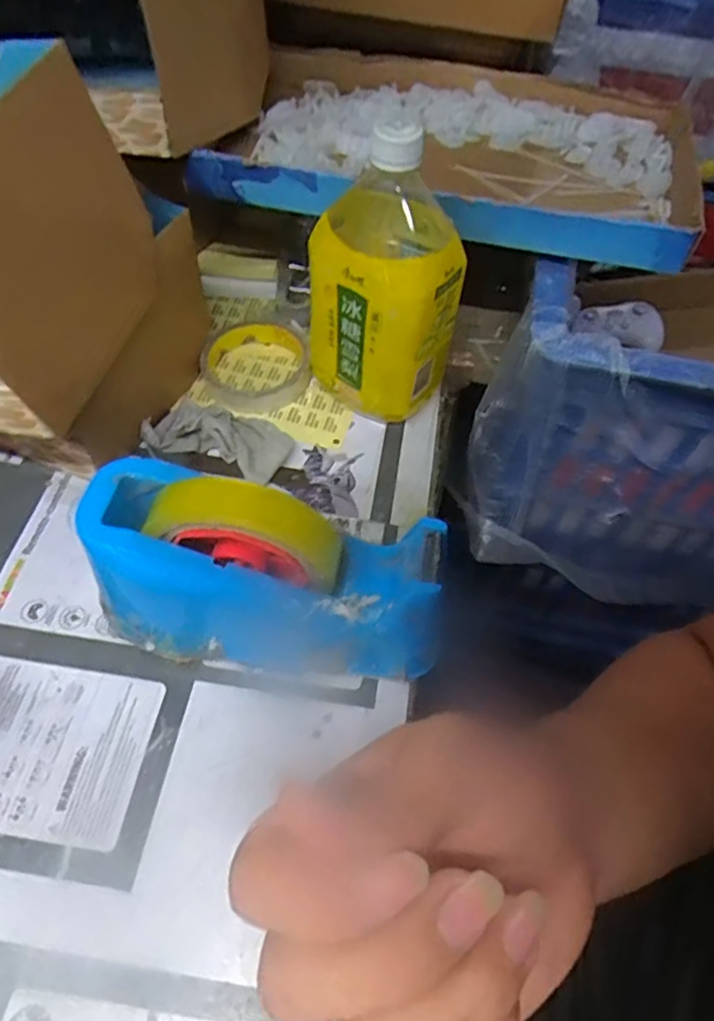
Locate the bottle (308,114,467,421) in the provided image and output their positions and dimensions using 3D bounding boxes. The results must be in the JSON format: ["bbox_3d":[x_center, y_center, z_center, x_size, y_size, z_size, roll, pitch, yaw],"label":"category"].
[{"bbox_3d":[0.019,-0.155,0.422,0.103,0.191,0.082,24,58,12],"label":"bottle"}]

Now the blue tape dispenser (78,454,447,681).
[{"bbox_3d":[-0.047,0.041,0.338,0.191,0.123,0.069,11,56,4],"label":"blue tape dispenser"}]

